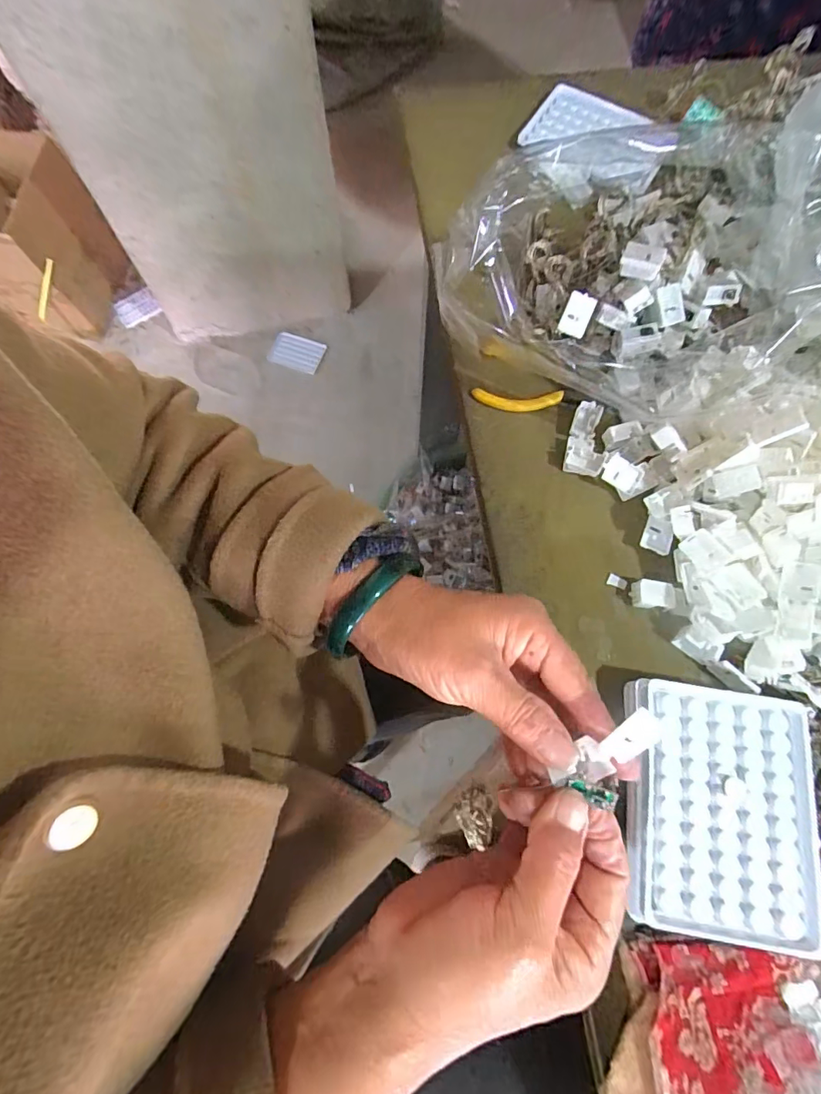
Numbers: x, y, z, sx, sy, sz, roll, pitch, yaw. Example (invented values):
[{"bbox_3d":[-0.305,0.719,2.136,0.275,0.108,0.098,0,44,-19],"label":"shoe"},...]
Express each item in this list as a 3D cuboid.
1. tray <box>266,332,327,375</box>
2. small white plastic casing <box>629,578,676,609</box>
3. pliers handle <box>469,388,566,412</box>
[{"bbox_3d":[-0.282,-0.481,1.203,0.126,0.015,0.079,14,100,-11],"label":"tray"},{"bbox_3d":[0.164,0.032,0.329,0.024,0.013,0.018,7,72,2],"label":"small white plastic casing"},{"bbox_3d":[0.082,-0.114,0.377,0.069,0.011,0.013,5,72,2],"label":"pliers handle"}]

